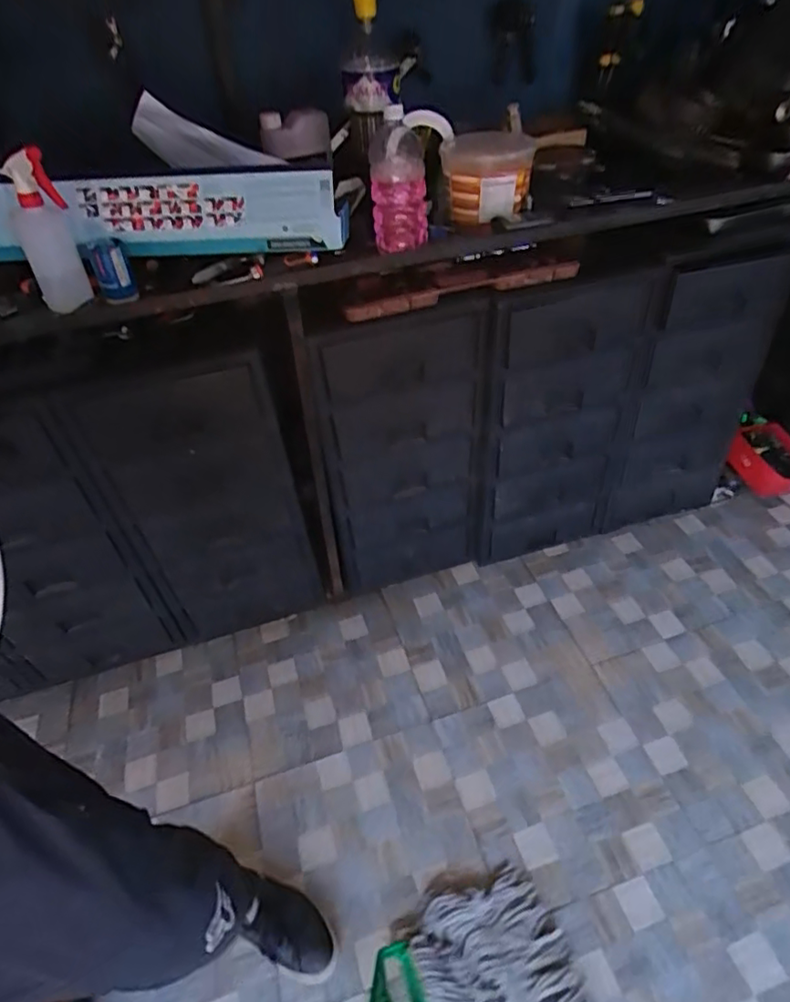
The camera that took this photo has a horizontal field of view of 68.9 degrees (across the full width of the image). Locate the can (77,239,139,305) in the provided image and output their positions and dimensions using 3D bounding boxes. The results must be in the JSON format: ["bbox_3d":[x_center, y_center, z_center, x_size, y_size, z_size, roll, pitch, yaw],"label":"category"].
[{"bbox_3d":[-0.452,-0.365,0.917,0.068,0.078,0.072,-22,46,-17],"label":"can"}]

